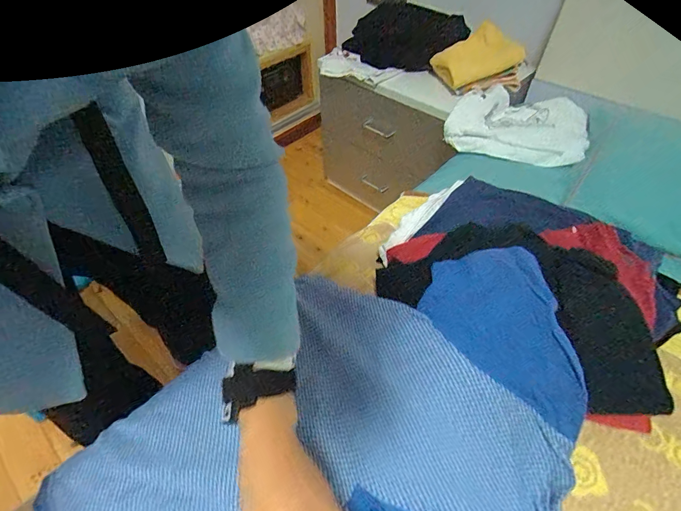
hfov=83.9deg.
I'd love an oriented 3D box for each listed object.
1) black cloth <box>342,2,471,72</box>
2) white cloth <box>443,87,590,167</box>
[{"bbox_3d":[0.174,-0.677,1.166,0.234,0.060,0.414,-48,54,9],"label":"black cloth"},{"bbox_3d":[0.413,-0.310,0.895,0.323,0.053,0.258,7,49,7],"label":"white cloth"}]

